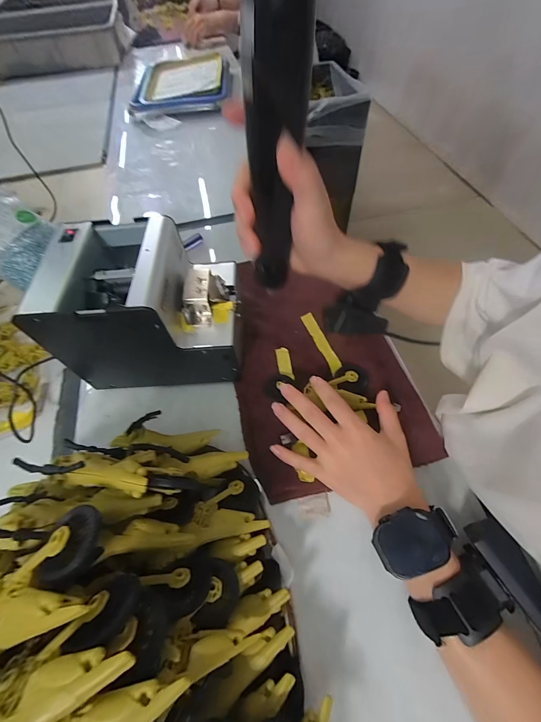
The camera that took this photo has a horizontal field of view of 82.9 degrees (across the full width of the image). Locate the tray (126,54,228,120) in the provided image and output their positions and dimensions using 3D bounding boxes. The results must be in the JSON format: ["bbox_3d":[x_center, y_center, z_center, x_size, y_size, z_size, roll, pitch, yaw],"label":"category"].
[{"bbox_3d":[-0.240,-0.754,0.836,0.249,0.044,0.327,-7,58,-1],"label":"tray"}]

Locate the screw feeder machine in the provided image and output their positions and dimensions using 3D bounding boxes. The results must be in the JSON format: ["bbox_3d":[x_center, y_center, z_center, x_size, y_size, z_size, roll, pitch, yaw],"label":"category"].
[{"bbox_3d":[-0.138,-0.058,0.346,0.192,0.143,0.124,-4,58,1],"label":"screw feeder machine"}]

